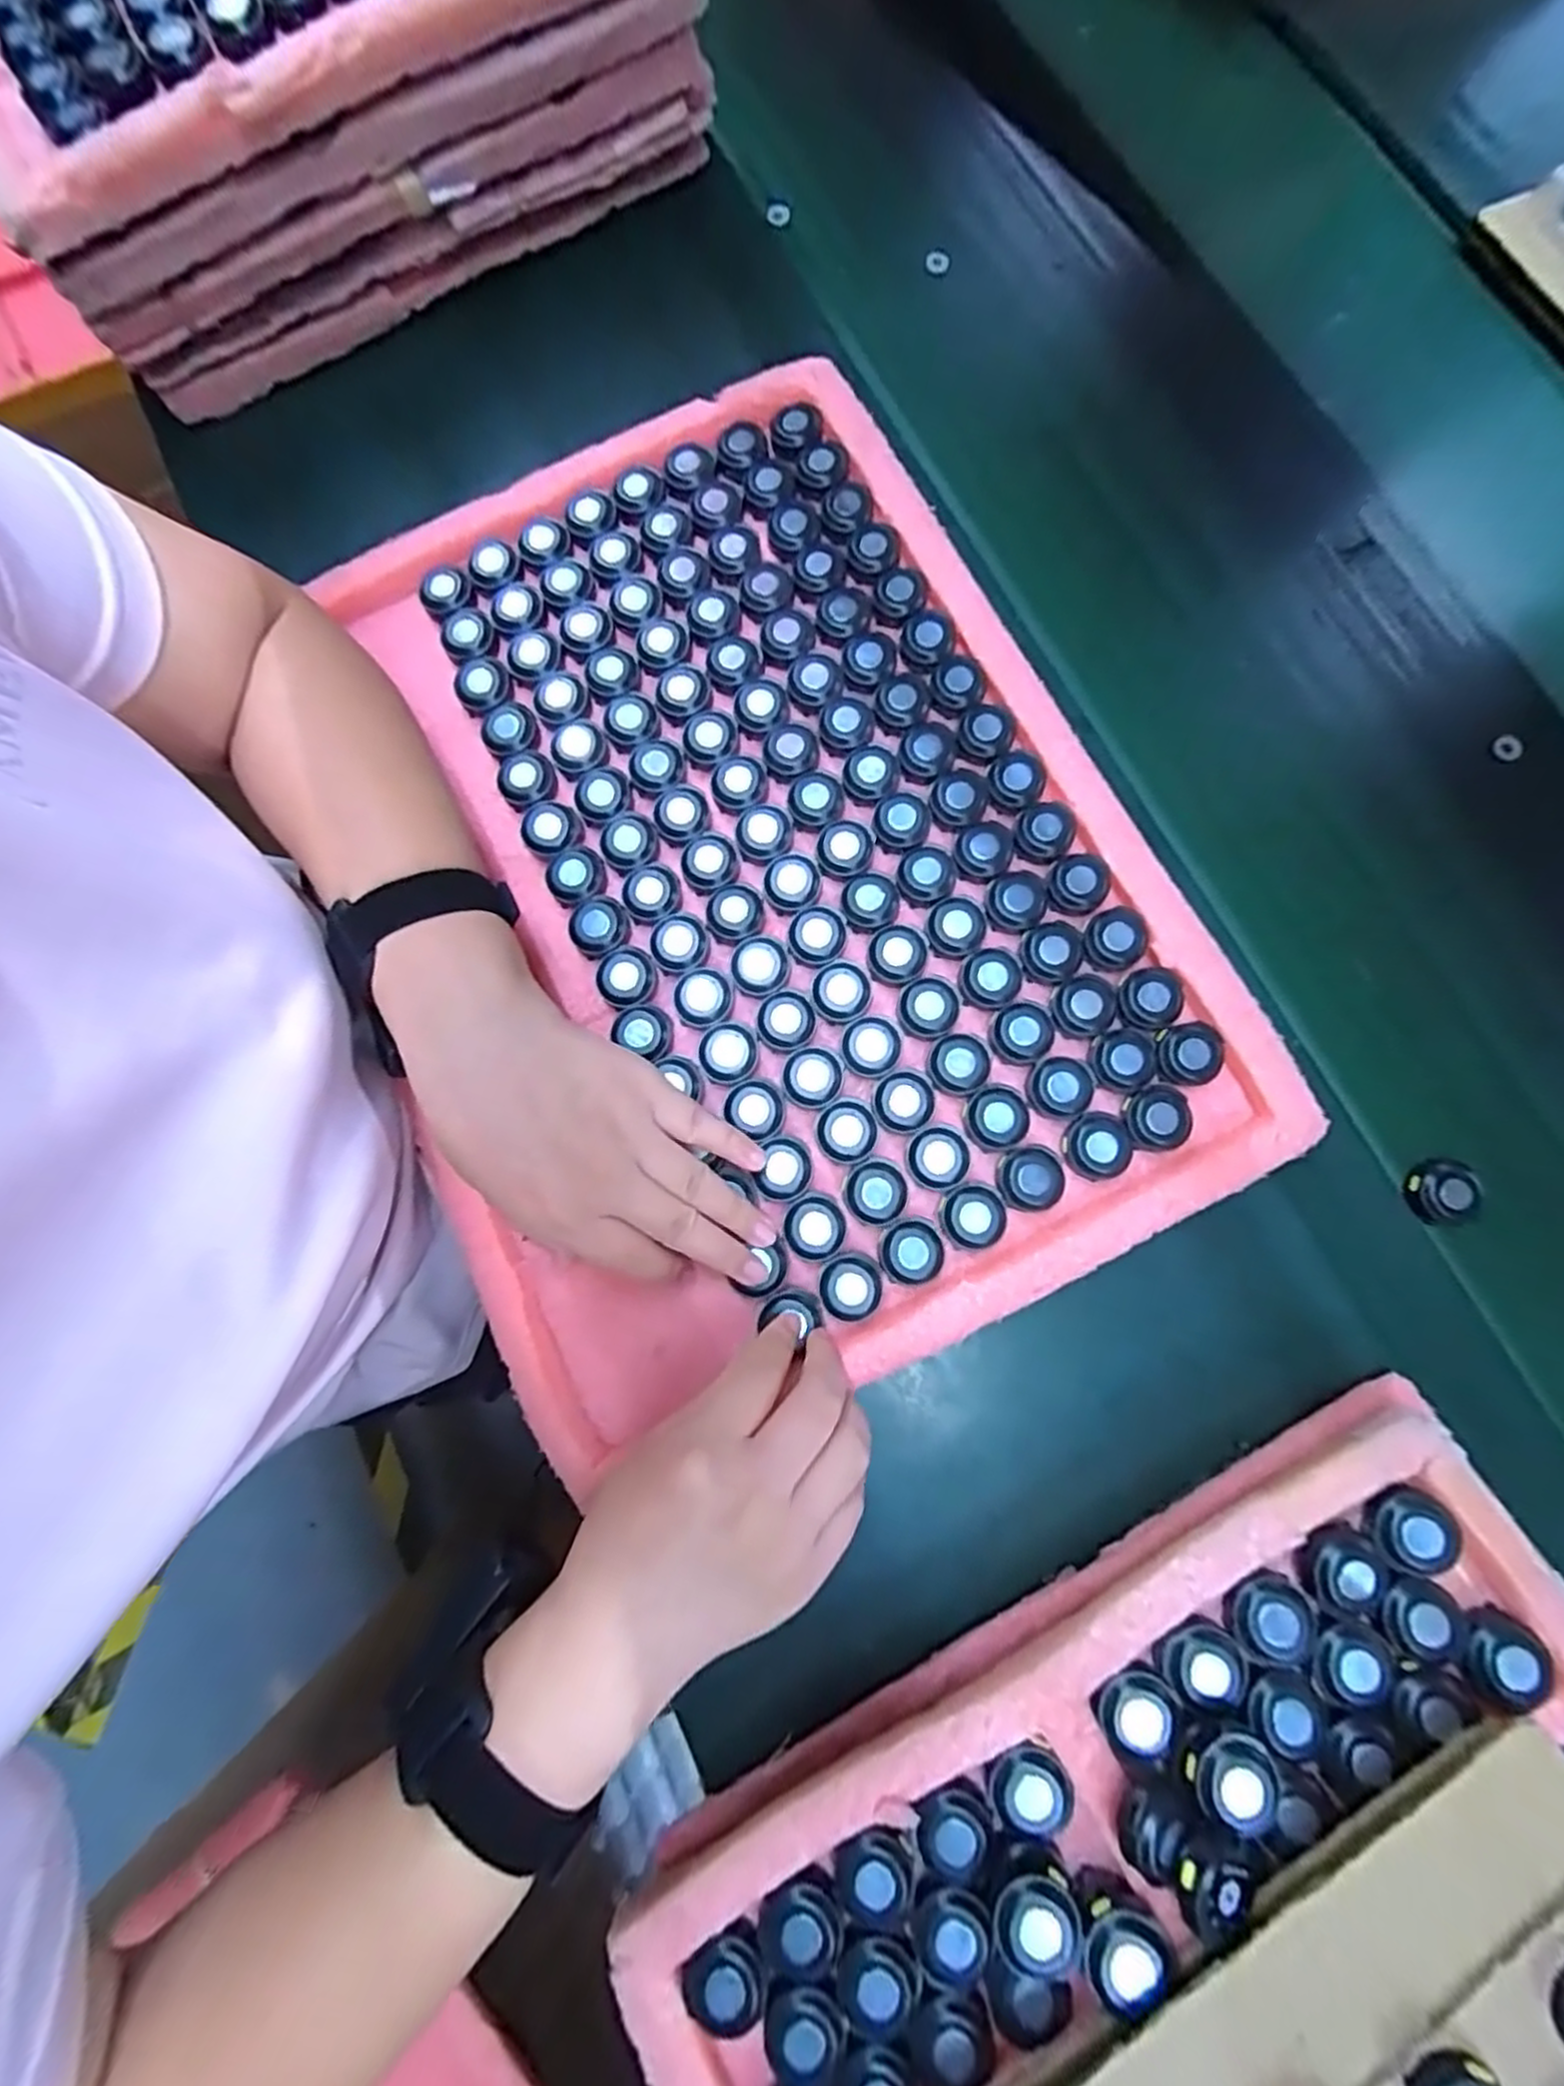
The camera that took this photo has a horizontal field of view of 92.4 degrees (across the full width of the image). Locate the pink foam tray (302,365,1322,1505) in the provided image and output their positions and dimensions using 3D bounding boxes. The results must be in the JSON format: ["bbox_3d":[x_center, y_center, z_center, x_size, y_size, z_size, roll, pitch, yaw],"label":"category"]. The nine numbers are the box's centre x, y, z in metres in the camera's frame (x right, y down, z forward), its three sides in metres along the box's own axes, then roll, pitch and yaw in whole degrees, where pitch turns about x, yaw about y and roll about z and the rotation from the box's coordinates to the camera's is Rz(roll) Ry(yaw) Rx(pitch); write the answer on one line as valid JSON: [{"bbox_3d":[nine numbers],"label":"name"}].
[{"bbox_3d":[-0.022,-0.097,0.380,0.366,0.037,0.494,-23,80,-6],"label":"pink foam tray"}]

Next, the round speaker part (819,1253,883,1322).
[{"bbox_3d":[0.031,0.111,0.340,0.026,0.005,0.028,19,79,2],"label":"round speaker part"}]

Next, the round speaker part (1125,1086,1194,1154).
[{"bbox_3d":[0.177,0.035,0.348,0.030,0.011,0.029,0,79,-1],"label":"round speaker part"}]

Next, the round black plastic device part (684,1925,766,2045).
[{"bbox_3d":[-0.021,0.343,0.273,0.029,0.009,0.028,0,79,-1],"label":"round black plastic device part"}]

